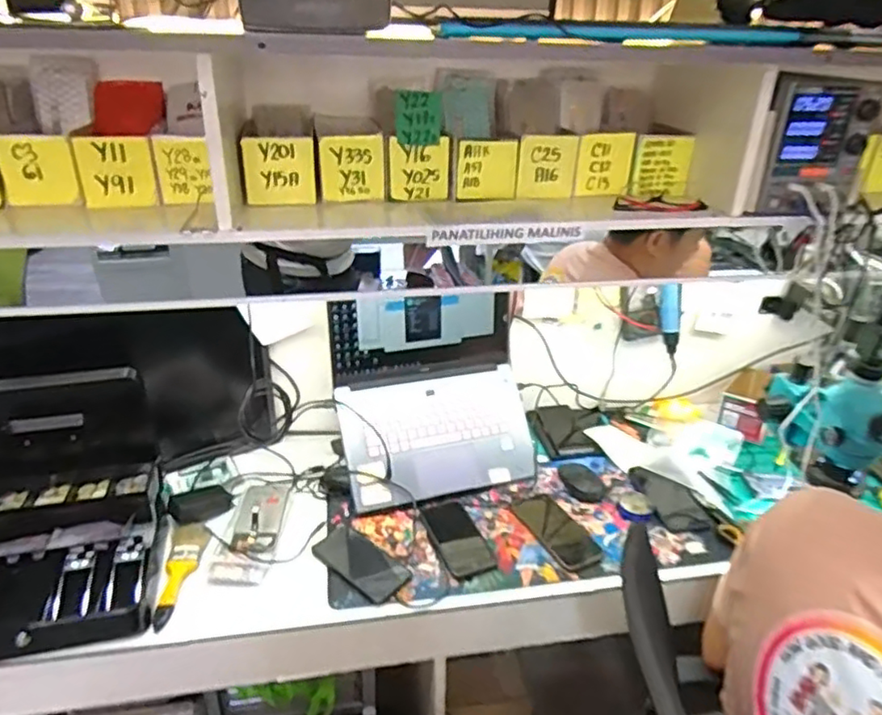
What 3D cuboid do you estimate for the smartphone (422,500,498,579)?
[{"bbox_3d":[0.028,0.306,1.064,0.078,0.009,0.169,-11,30,-20],"label":"smartphone"}]

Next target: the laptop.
[{"bbox_3d":[-0.006,0.068,1.160,0.360,0.344,0.198,-8,29,-16],"label":"laptop"}]

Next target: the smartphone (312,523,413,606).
[{"bbox_3d":[-0.132,0.332,1.016,0.181,0.011,0.086,23,35,35],"label":"smartphone"}]

